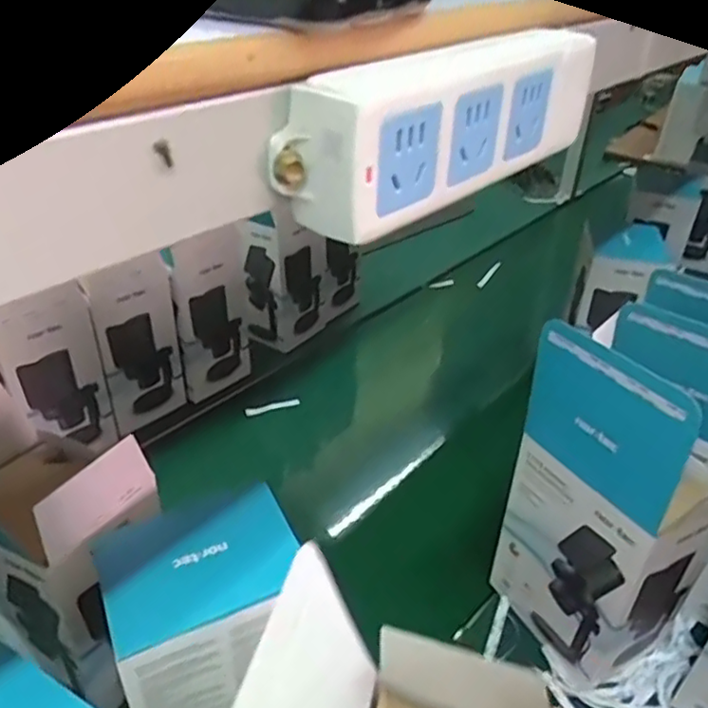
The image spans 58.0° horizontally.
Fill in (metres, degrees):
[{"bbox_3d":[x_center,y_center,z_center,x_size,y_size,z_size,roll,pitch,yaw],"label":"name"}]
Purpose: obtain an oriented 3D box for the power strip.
[{"bbox_3d":[0.040,-0.096,0.254,0.033,0.052,0.167,27,42,32],"label":"power strip"}]

